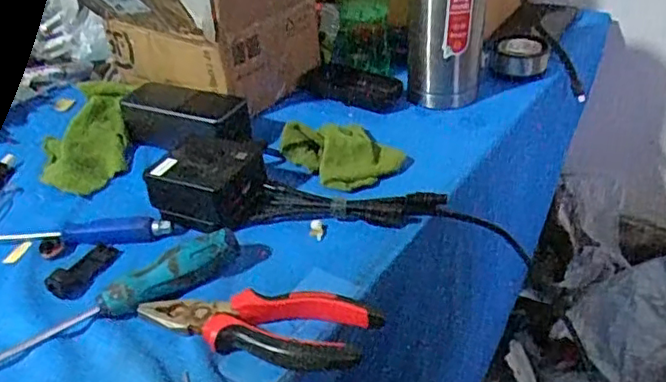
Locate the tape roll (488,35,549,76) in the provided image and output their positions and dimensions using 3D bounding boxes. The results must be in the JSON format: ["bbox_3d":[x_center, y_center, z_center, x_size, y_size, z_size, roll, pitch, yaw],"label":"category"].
[{"bbox_3d":[0.210,-0.154,0.695,0.065,0.023,0.065,4,35,12],"label":"tape roll"}]

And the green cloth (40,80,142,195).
[{"bbox_3d":[-0.259,-0.064,0.644,0.081,0.024,0.183,-7,38,-5],"label":"green cloth"}]

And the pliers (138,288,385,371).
[{"bbox_3d":[-0.051,0.090,0.416,0.161,0.017,0.048,2,35,10],"label":"pliers"}]

